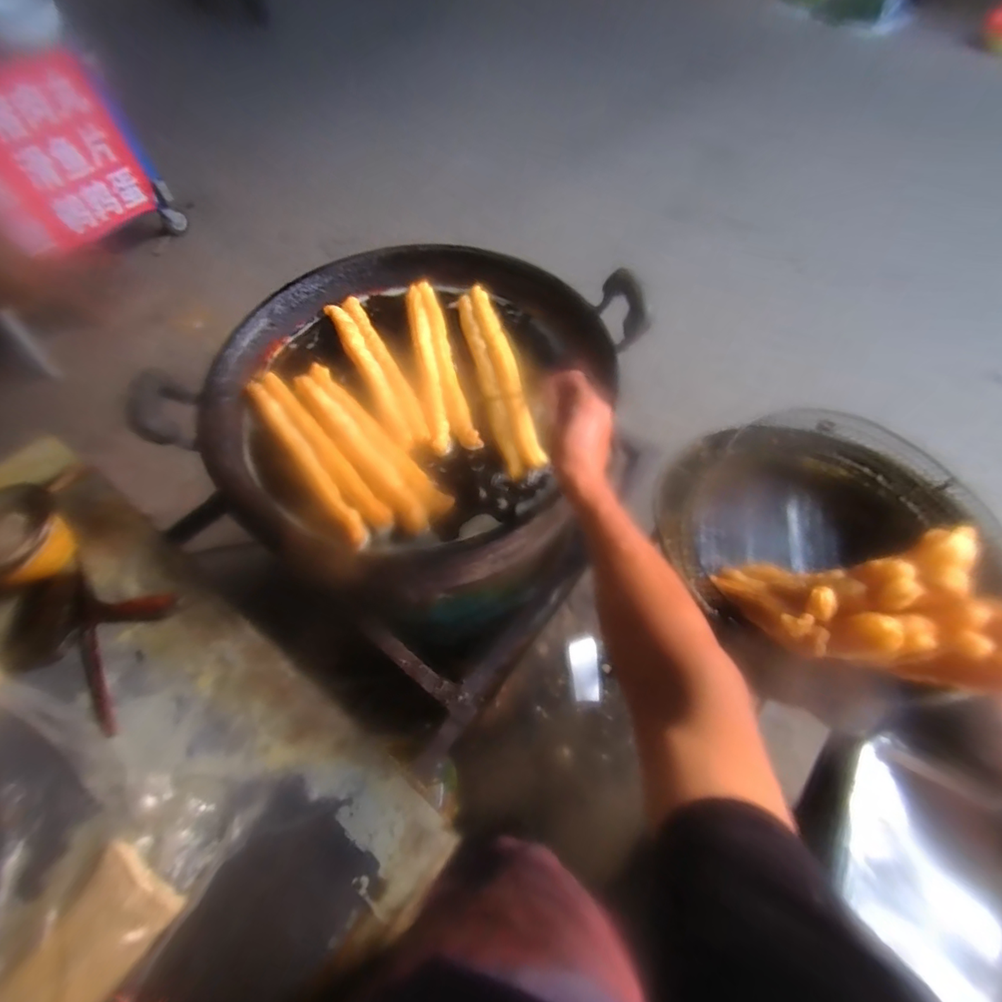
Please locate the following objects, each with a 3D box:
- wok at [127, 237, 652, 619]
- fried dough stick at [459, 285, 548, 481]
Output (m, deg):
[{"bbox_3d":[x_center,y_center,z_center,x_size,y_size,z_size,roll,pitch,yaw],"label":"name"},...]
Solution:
[{"bbox_3d":[-0.133,-0.170,0.833,0.588,0.197,0.602,24,63,15],"label":"wok"},{"bbox_3d":[-0.007,-0.214,0.791,0.064,0.034,0.388,-11,60,-5],"label":"fried dough stick"}]

